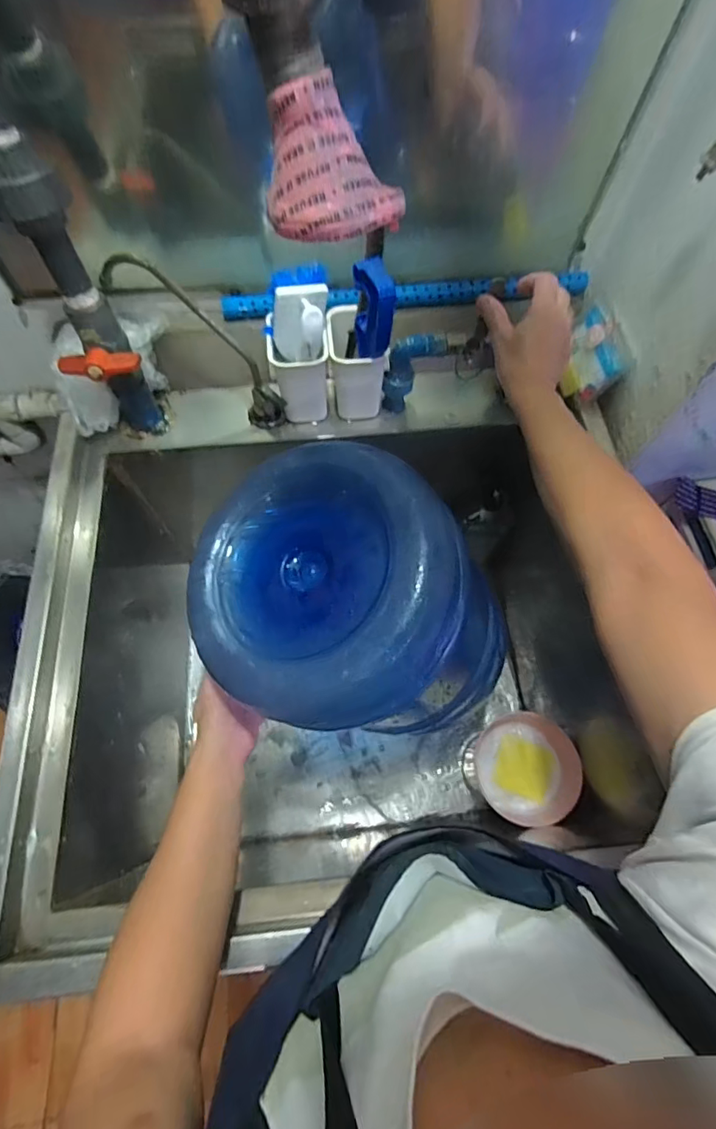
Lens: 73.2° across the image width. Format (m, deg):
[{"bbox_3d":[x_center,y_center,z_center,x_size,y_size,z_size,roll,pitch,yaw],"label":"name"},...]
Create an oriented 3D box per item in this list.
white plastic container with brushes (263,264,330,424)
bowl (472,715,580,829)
[{"bbox_3d":[-0.071,-0.256,0.586,0.074,0.165,0.073,-1,68,-1],"label":"white plastic container with brushes"},{"bbox_3d":[0.252,0.293,0.705,0.140,0.062,0.142,0,68,0],"label":"bowl"}]

